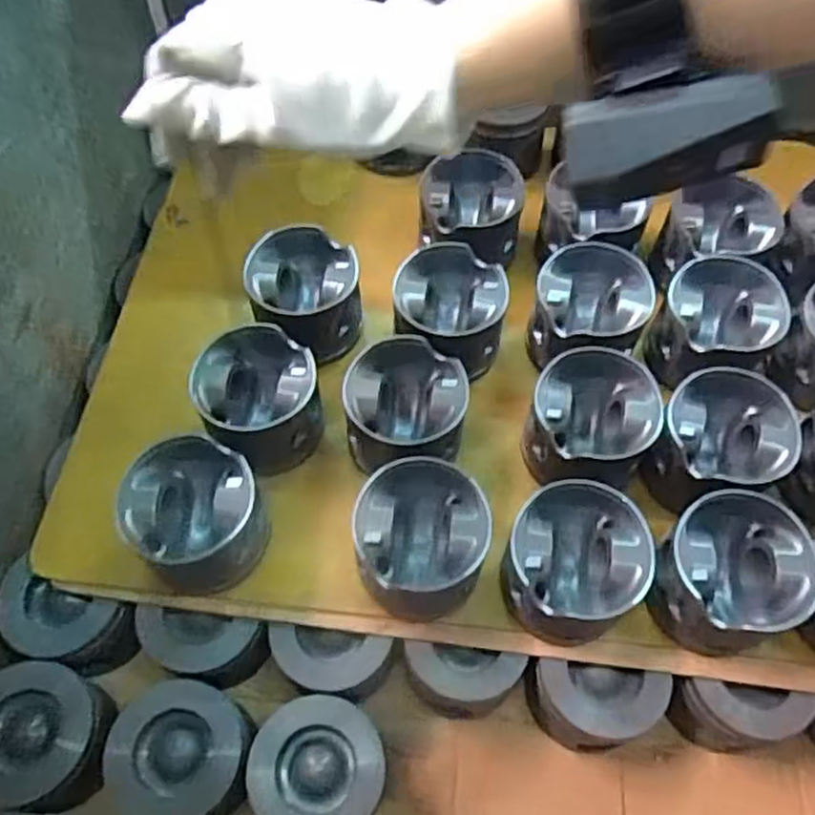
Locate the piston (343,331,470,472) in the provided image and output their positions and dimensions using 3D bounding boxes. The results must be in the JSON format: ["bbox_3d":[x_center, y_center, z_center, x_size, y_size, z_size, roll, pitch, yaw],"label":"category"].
[{"bbox_3d":[-0.001,0.007,0.538,0.084,0.078,0.090,0,61,0],"label":"piston"}]

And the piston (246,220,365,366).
[{"bbox_3d":[-0.082,-0.086,0.593,0.085,0.086,0.086,0,61,0],"label":"piston"}]

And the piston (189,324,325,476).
[{"bbox_3d":[-0.109,0.000,0.545,0.084,0.087,0.090,0,61,0],"label":"piston"}]

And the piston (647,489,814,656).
[{"bbox_3d":[0.209,0.110,0.478,0.090,0.075,0.086,0,61,0],"label":"piston"}]

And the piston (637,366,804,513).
[{"bbox_3d":[0.224,0.028,0.525,0.084,0.073,0.091,0,61,0],"label":"piston"}]

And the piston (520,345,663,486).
[{"bbox_3d":[0.135,0.014,0.535,0.088,0.072,0.100,16,62,9],"label":"piston"}]

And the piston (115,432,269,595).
[{"bbox_3d":[-0.142,0.080,0.502,0.093,0.087,0.086,0,61,0],"label":"piston"}]

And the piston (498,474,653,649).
[{"bbox_3d":[0.109,0.104,0.483,0.085,0.077,0.089,0,61,0],"label":"piston"}]

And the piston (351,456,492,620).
[{"bbox_3d":[0.009,0.090,0.493,0.087,0.077,0.084,0,61,0],"label":"piston"}]

